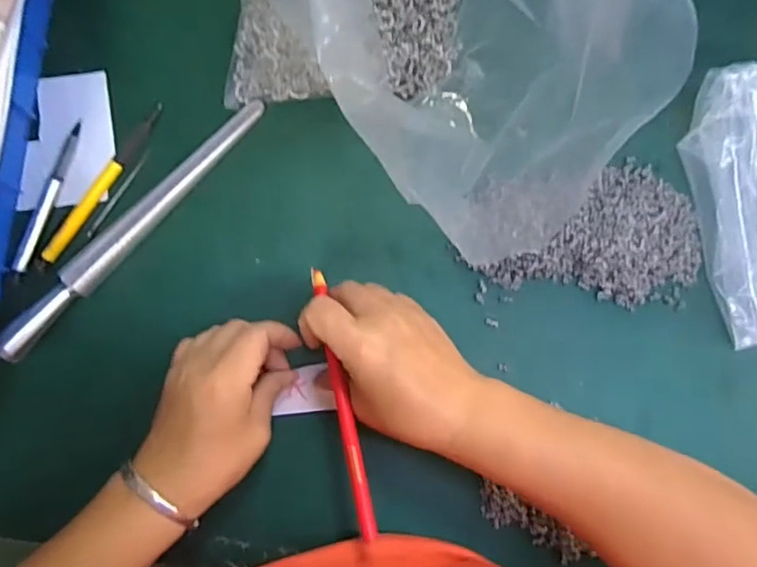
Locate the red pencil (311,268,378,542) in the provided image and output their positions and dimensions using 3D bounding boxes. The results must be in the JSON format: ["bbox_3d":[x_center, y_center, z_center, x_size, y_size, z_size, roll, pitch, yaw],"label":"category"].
[{"bbox_3d":[-0.022,0.071,0.355,0.010,0.005,0.164,-11,74,-6],"label":"red pencil"}]

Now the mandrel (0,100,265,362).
[{"bbox_3d":[-0.166,-0.046,0.396,0.021,0.021,0.237,38,79,2],"label":"mandrel"}]

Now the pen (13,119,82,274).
[{"bbox_3d":[-0.228,-0.061,0.400,0.008,0.005,0.112,17,79,-2],"label":"pen"}]

